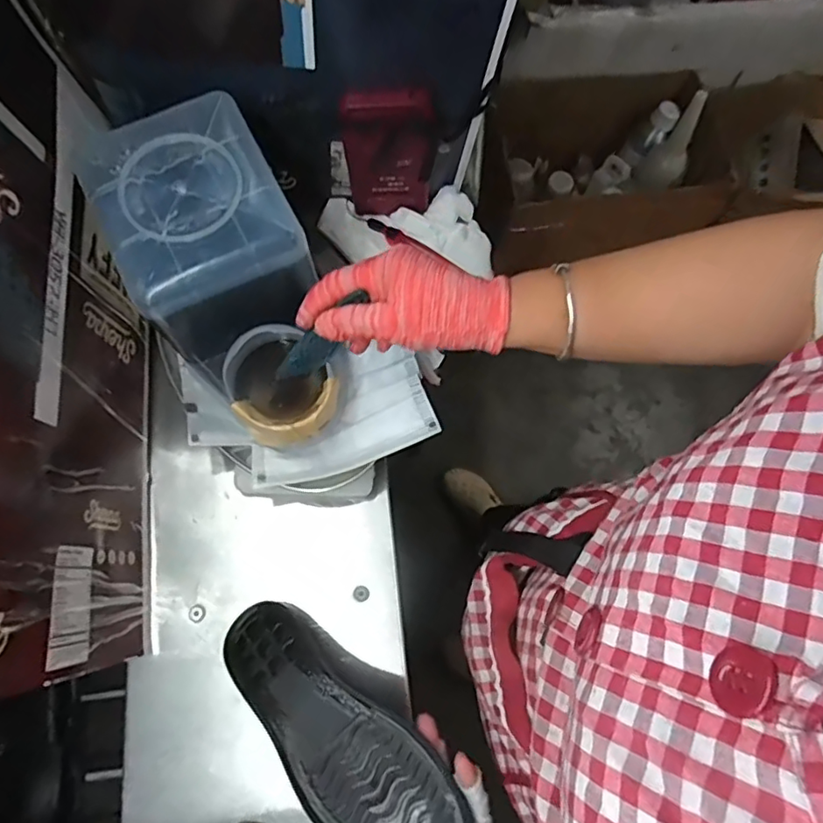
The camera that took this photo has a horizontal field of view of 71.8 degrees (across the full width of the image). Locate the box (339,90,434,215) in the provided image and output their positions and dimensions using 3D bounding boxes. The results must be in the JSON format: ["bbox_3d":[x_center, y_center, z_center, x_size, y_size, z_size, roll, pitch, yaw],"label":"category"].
[{"bbox_3d":[-0.021,-0.240,0.537,0.080,0.154,0.022,-3,69,-1],"label":"box"}]

